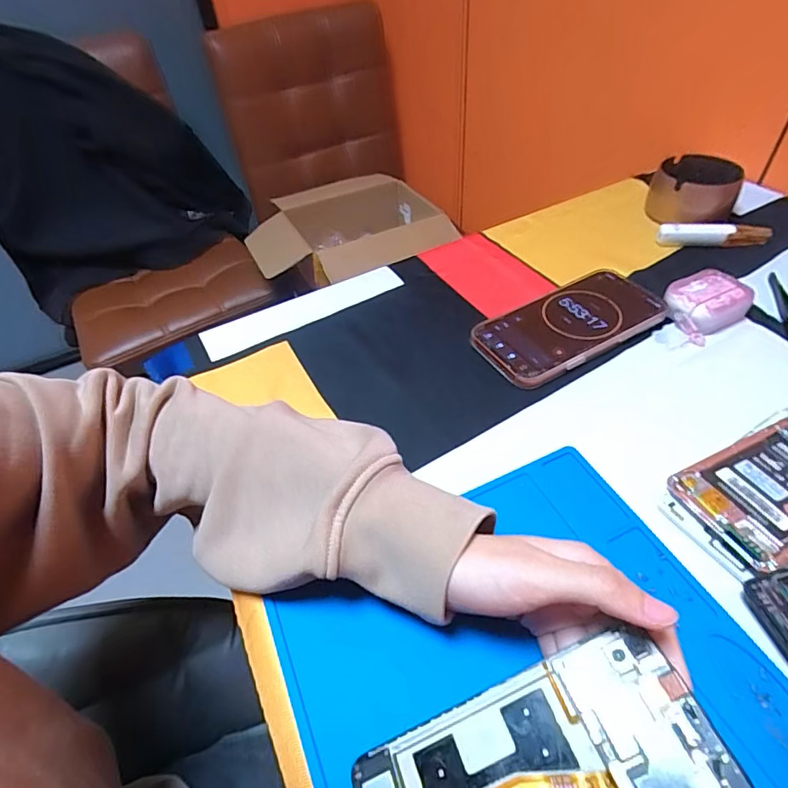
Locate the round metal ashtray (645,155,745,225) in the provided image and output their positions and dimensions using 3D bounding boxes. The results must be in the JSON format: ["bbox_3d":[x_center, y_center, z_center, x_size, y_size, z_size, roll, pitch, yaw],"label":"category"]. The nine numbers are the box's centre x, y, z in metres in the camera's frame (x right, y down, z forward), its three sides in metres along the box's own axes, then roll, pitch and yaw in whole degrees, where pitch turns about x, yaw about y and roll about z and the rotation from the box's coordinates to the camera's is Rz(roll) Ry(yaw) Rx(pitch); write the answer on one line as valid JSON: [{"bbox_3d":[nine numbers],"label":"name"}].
[{"bbox_3d":[0.331,-0.223,0.535,0.086,0.052,0.099,19,52,22],"label":"round metal ashtray"}]

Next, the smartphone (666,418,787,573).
[{"bbox_3d":[0.253,0.056,0.304,0.135,0.015,0.069,-21,49,-13],"label":"smartphone"}]

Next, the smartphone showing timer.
[{"bbox_3d":[0.156,-0.062,0.423,0.171,0.014,0.081,-26,50,-17],"label":"smartphone showing timer"}]

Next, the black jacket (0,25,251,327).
[{"bbox_3d":[-0.624,-0.486,1.034,0.511,0.427,0.223,-20,48,-12],"label":"black jacket"}]

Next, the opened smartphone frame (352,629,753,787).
[{"bbox_3d":[0.056,0.161,0.198,0.147,0.006,0.068,-29,49,4],"label":"opened smartphone frame"}]

